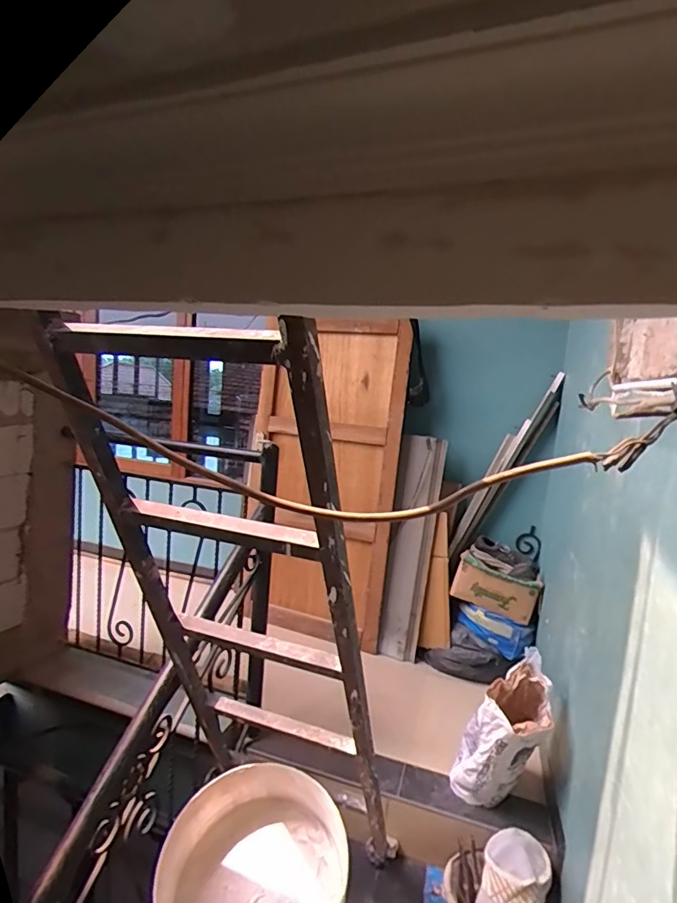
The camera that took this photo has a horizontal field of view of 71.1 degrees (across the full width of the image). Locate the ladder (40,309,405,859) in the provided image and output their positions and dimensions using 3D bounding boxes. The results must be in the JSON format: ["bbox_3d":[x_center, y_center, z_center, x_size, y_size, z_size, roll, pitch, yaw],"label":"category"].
[{"bbox_3d":[-0.175,0.458,1.076,0.563,1.576,0.059,9,37,19],"label":"ladder"}]

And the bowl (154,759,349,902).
[{"bbox_3d":[-0.077,0.427,0.477,0.179,0.090,0.187,-25,33,-36],"label":"bowl"}]

